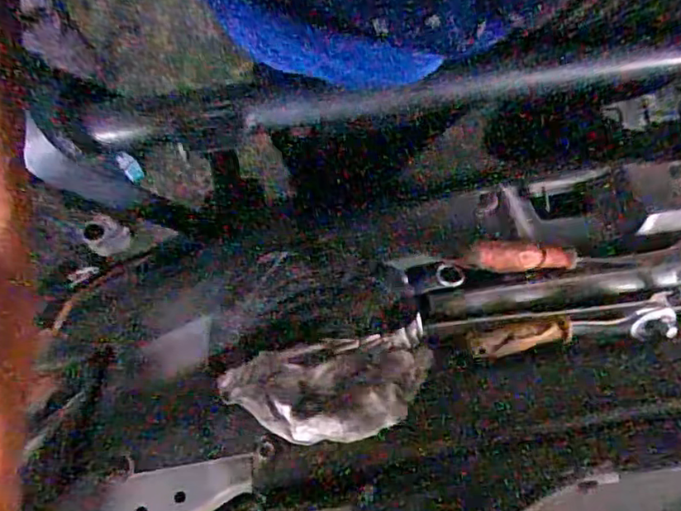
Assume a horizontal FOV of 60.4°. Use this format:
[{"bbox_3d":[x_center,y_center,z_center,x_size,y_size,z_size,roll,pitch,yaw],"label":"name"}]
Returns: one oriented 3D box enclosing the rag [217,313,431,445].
[{"bbox_3d":[-0.007,0.108,0.478,0.173,0.040,0.094,-9,64,-5],"label":"rag"}]

